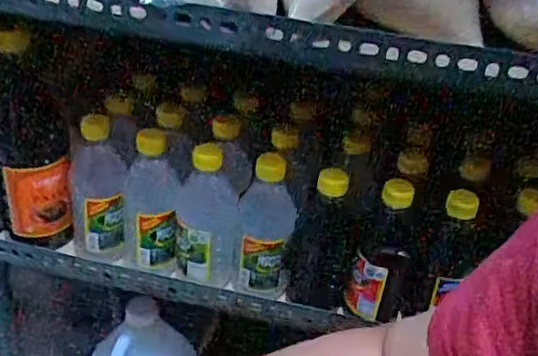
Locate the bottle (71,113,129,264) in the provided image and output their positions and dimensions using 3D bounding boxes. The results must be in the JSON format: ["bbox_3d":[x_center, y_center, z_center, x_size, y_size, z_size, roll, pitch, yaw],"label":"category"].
[{"bbox_3d":[-0.184,0.017,0.677,0.056,0.158,0.056,-5,37,-17],"label":"bottle"}]

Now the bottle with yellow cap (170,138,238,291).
[{"bbox_3d":[-0.065,0.038,0.655,0.062,0.153,0.049,4,36,-5],"label":"bottle with yellow cap"}]

